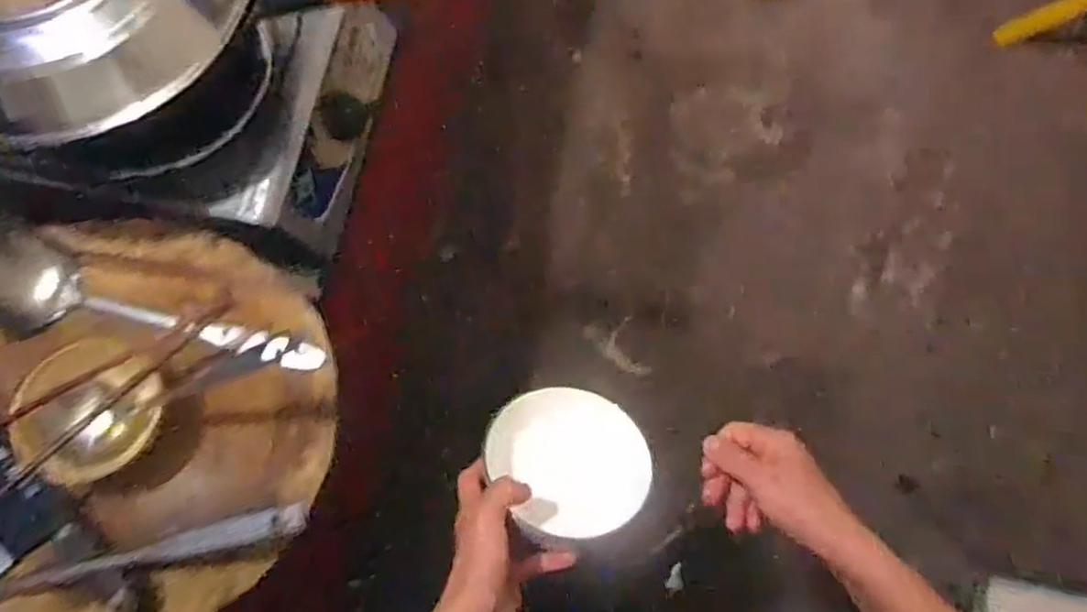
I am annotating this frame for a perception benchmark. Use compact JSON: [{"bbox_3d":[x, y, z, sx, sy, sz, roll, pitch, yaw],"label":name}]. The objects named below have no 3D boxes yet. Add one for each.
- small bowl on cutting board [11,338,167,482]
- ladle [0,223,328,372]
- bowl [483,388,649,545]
[{"bbox_3d":[-0.378,0.081,0.602,0.108,0.046,0.131,-15,73,-6],"label":"small bowl on cutting board"},{"bbox_3d":[-0.370,0.016,0.637,0.330,0.060,0.093,21,73,5],"label":"ladle"},{"bbox_3d":[0.026,0.132,0.612,0.129,0.066,0.129,0,72,-1],"label":"bowl"}]

